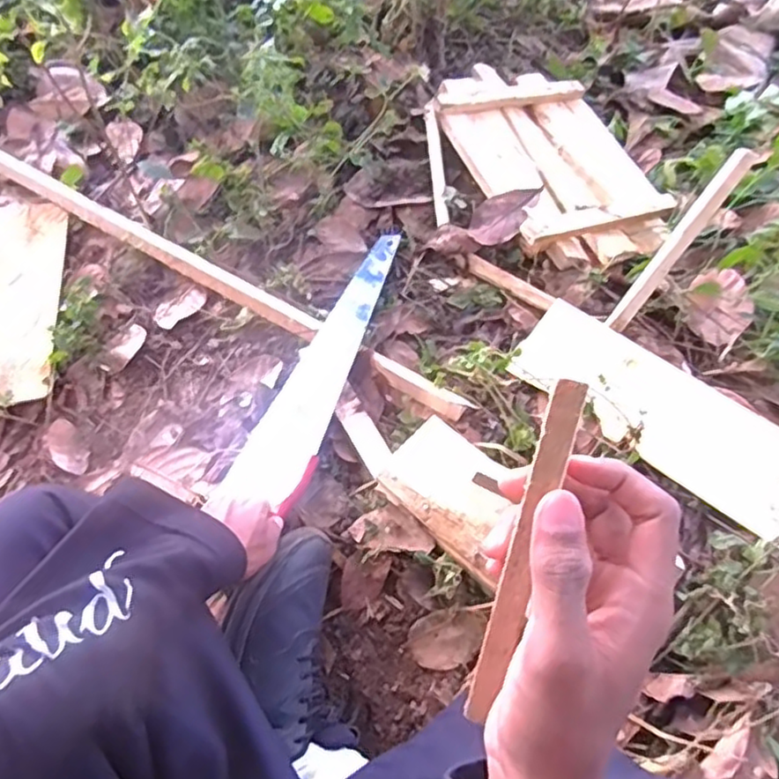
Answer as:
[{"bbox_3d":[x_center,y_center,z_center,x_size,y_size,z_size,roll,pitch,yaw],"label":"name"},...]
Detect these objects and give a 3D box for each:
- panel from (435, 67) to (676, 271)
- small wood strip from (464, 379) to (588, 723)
[{"bbox_3d":[0.222,-0.326,0.901,0.251,0.038,0.374,-17,67,-22],"label":"panel"},{"bbox_3d":[0.054,0.073,0.270,0.013,0.169,0.004,15,25,13],"label":"small wood strip"}]

